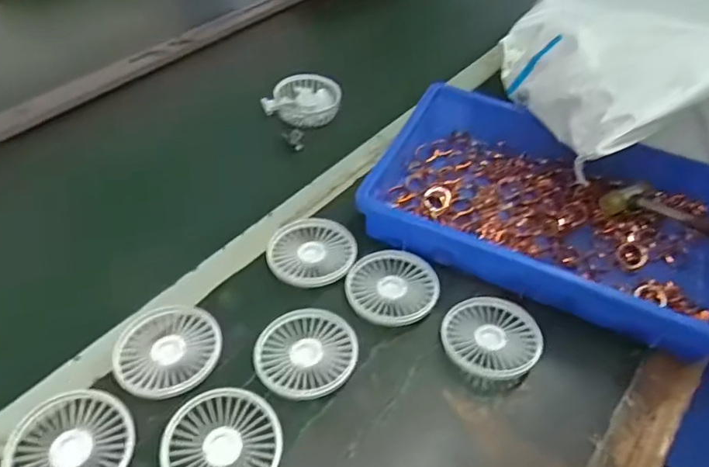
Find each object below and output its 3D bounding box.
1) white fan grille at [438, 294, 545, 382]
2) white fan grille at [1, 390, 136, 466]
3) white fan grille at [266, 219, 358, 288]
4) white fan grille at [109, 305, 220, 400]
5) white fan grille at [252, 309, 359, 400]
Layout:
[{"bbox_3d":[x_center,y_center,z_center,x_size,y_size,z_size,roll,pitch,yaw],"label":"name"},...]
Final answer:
[{"bbox_3d":[0.126,0.096,0.506,0.086,0.017,0.087,2,48,-2],"label":"white fan grille"},{"bbox_3d":[-0.217,0.162,0.417,0.087,0.010,0.087,2,48,-2],"label":"white fan grille"},{"bbox_3d":[-0.044,0.017,0.563,0.088,0.006,0.089,2,48,-2],"label":"white fan grille"},{"bbox_3d":[-0.163,0.100,0.477,0.087,0.008,0.092,2,48,-2],"label":"white fan grille"},{"bbox_3d":[-0.043,0.103,0.484,0.088,0.007,0.085,4,48,0],"label":"white fan grille"}]

